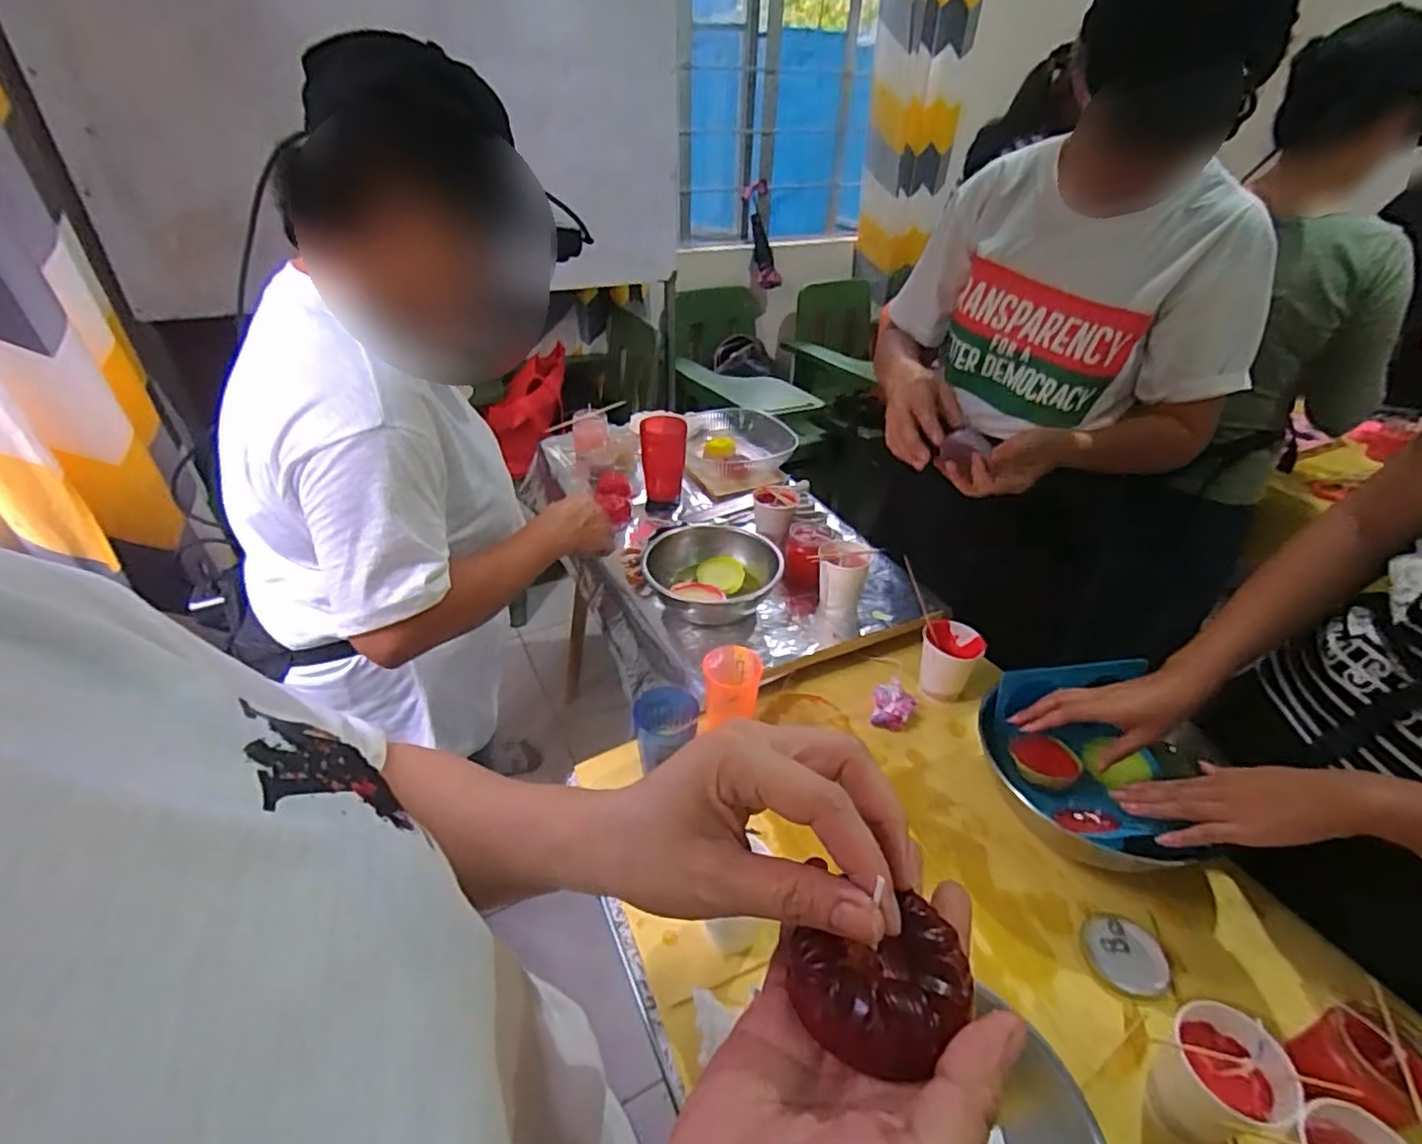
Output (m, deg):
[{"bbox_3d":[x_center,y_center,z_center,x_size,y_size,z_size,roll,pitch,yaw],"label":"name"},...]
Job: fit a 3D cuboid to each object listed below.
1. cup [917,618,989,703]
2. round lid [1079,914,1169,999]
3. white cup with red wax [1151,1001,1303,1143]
[{"bbox_3d":[0.304,0.117,0.841,0.069,0.090,0.067,1,35,0],"label":"cup"},{"bbox_3d":[0.373,0.346,0.591,0.068,0.004,0.066,1,35,0],"label":"round lid"},{"bbox_3d":[0.381,0.385,0.495,0.070,0.093,0.070,1,35,0],"label":"white cup with red wax"}]

